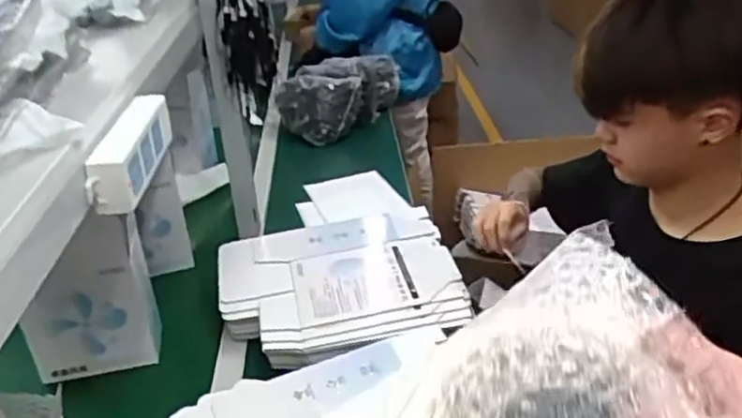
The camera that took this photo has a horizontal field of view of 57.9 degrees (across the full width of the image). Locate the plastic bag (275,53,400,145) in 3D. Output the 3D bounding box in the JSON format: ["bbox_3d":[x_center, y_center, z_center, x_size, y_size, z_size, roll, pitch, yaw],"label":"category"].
[{"bbox_3d":[-0.089,-0.320,1.805,0.225,0.149,0.389,7,30,18],"label":"plastic bag"}]

